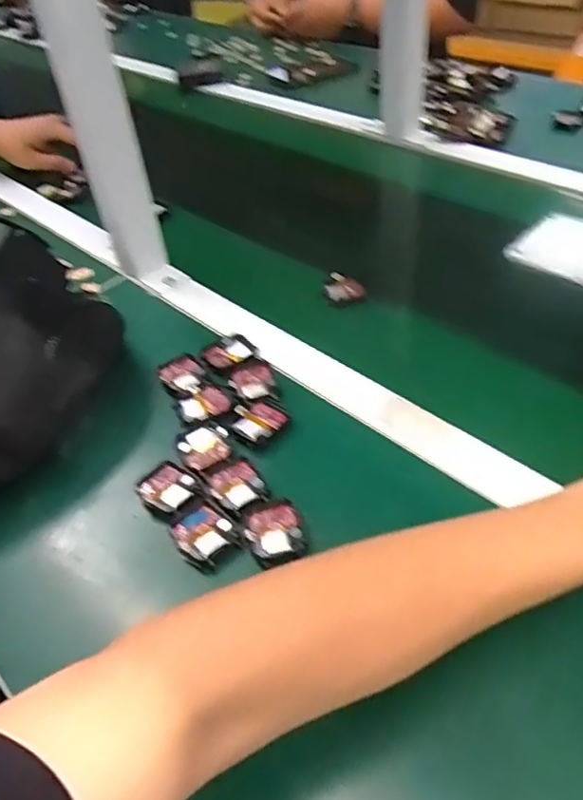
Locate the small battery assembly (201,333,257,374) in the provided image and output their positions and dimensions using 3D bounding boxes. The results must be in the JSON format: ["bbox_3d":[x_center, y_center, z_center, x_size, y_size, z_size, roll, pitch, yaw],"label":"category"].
[{"bbox_3d":[-0.056,-0.042,0.563,0.048,0.008,0.036,-36,50,-27],"label":"small battery assembly"}]

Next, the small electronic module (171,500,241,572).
[{"bbox_3d":[-0.060,0.089,0.426,0.044,0.007,0.038,26,53,31],"label":"small electronic module"}]

